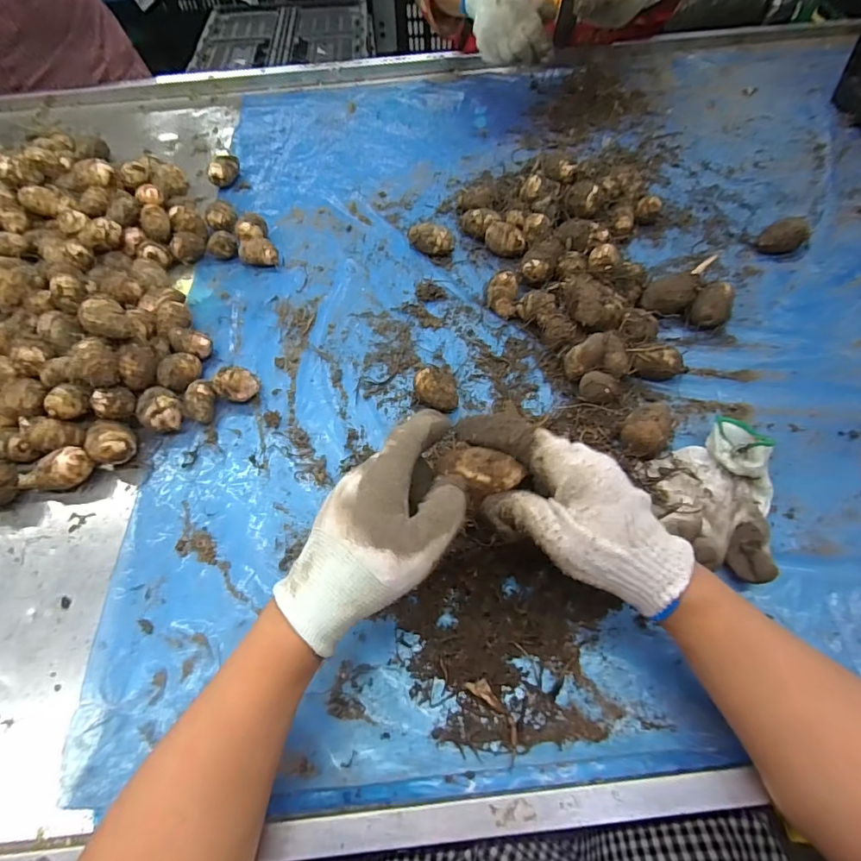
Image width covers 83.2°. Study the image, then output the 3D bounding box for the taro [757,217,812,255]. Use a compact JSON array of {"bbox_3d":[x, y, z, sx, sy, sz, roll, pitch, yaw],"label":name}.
[{"bbox_3d":[0.425,-0.235,0.580,0.046,0.037,0.036,34,65,21],"label":"taro"}]

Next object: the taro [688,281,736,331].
[{"bbox_3d":[0.300,-0.130,0.521,0.035,0.037,0.046,28,63,18],"label":"taro"}]

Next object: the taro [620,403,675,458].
[{"bbox_3d":[0.195,0.003,0.439,0.041,0.040,0.051,29,64,18],"label":"taro"}]

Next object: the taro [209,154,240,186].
[{"bbox_3d":[-0.300,-0.378,0.708,0.044,0.035,0.032,-19,60,-9],"label":"taro"}]

